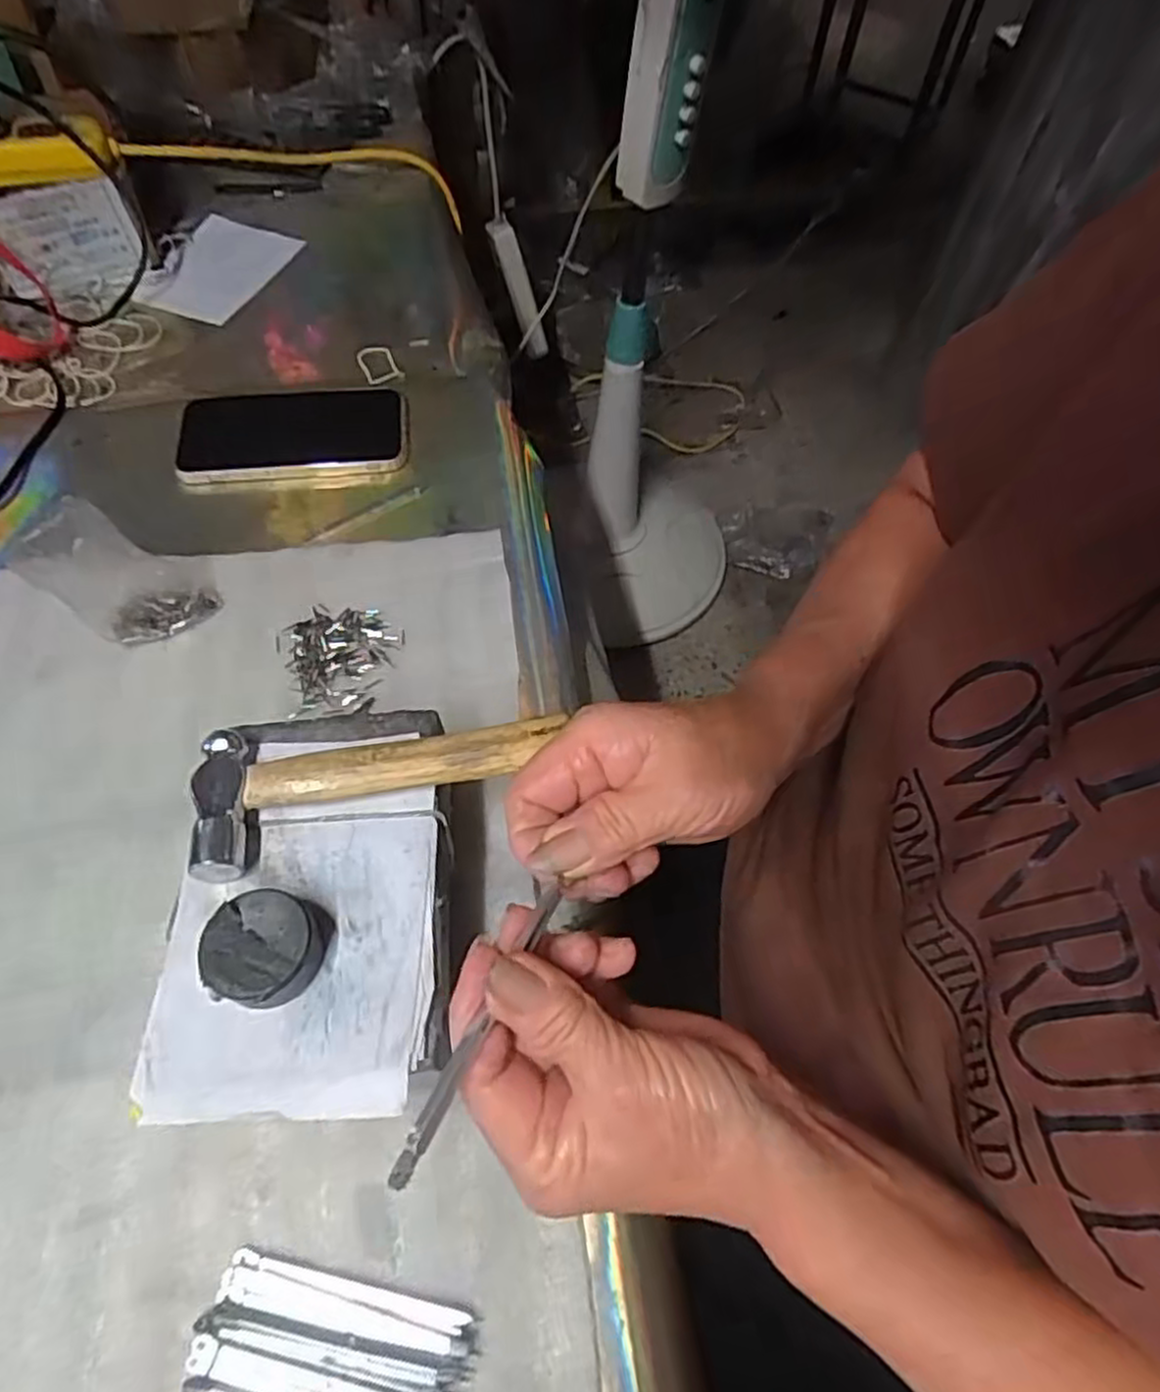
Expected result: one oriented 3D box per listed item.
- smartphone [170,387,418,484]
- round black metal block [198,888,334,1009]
[{"bbox_3d":[-0.193,-0.178,0.510,0.149,0.019,0.073,-4,59,-6],"label":"smartphone"},{"bbox_3d":[-0.115,0.091,0.273,0.038,0.020,0.040,1,59,-2],"label":"round black metal block"}]

